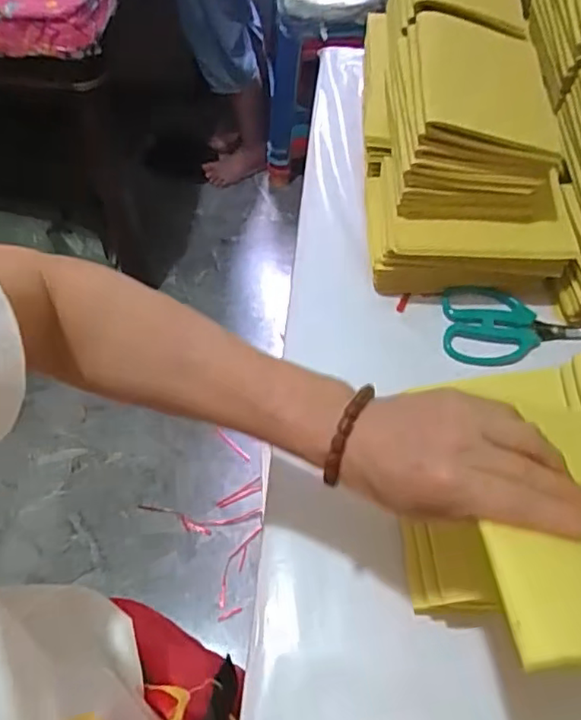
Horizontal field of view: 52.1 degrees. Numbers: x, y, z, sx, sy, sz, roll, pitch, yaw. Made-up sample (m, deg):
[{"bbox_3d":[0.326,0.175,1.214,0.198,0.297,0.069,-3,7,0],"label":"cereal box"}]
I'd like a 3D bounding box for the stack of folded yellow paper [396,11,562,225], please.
[{"bbox_3d":[0.159,-0.216,0.531,0.128,0.089,0.166,1,57,0],"label":"stack of folded yellow paper"}]

